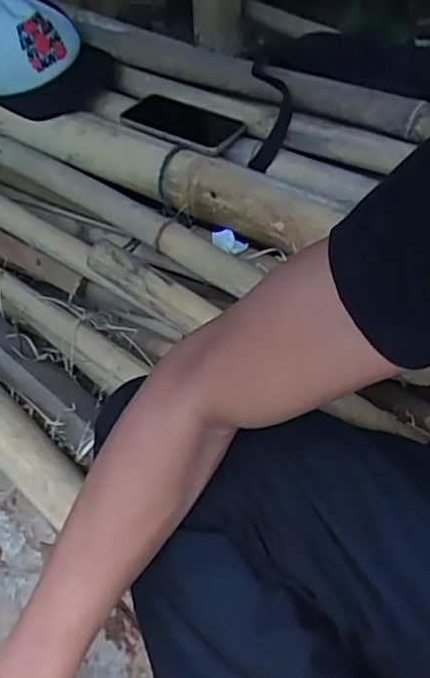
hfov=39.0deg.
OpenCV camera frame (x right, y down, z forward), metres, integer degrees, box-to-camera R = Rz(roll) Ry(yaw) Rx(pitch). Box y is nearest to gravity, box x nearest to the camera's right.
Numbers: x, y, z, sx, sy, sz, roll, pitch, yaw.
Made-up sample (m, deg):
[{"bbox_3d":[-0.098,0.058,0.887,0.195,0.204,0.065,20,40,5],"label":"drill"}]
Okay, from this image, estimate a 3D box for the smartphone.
[{"bbox_3d":[-0.043,-0.291,0.808,0.162,0.017,0.071,28,67,19],"label":"smartphone"}]

